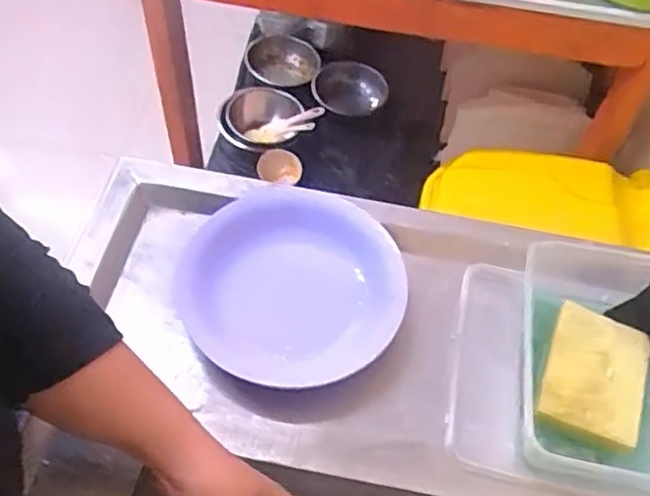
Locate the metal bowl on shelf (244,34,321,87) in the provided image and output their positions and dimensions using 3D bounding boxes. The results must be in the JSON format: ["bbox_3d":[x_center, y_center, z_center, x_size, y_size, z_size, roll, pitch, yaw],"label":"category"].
[{"bbox_3d":[-0.109,-0.485,1.704,0.190,0.062,0.175,2,55,-2],"label":"metal bowl on shelf"}]

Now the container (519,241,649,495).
[{"bbox_3d":[0.264,0.101,0.536,0.213,0.064,0.215,16,55,7],"label":"container"}]

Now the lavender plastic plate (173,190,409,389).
[{"bbox_3d":[-0.035,0.032,0.579,0.199,0.042,0.188,2,55,-2],"label":"lavender plastic plate"}]

